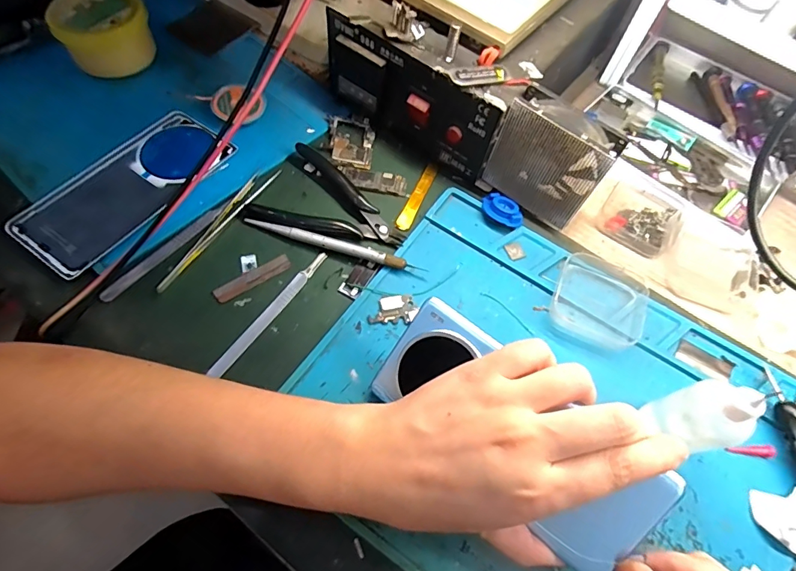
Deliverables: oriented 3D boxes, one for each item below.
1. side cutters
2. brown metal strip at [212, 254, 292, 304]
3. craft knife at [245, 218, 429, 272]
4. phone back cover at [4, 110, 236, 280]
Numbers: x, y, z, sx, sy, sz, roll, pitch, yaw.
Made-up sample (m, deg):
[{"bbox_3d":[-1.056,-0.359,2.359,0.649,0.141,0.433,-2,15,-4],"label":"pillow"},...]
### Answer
[{"bbox_3d":[-0.050,-0.065,0.357,0.120,0.008,0.074,27,64,10],"label":"side cutters"},{"bbox_3d":[-0.107,-0.006,0.328,0.058,0.005,0.015,-32,69,-19],"label":"brown metal strip"},{"bbox_3d":[-0.050,-0.032,0.340,0.139,0.009,0.011,16,63,4],"label":"craft knife"},{"bbox_3d":[-0.211,-0.079,0.349,0.076,0.010,0.163,33,65,13],"label":"phone back cover"}]

